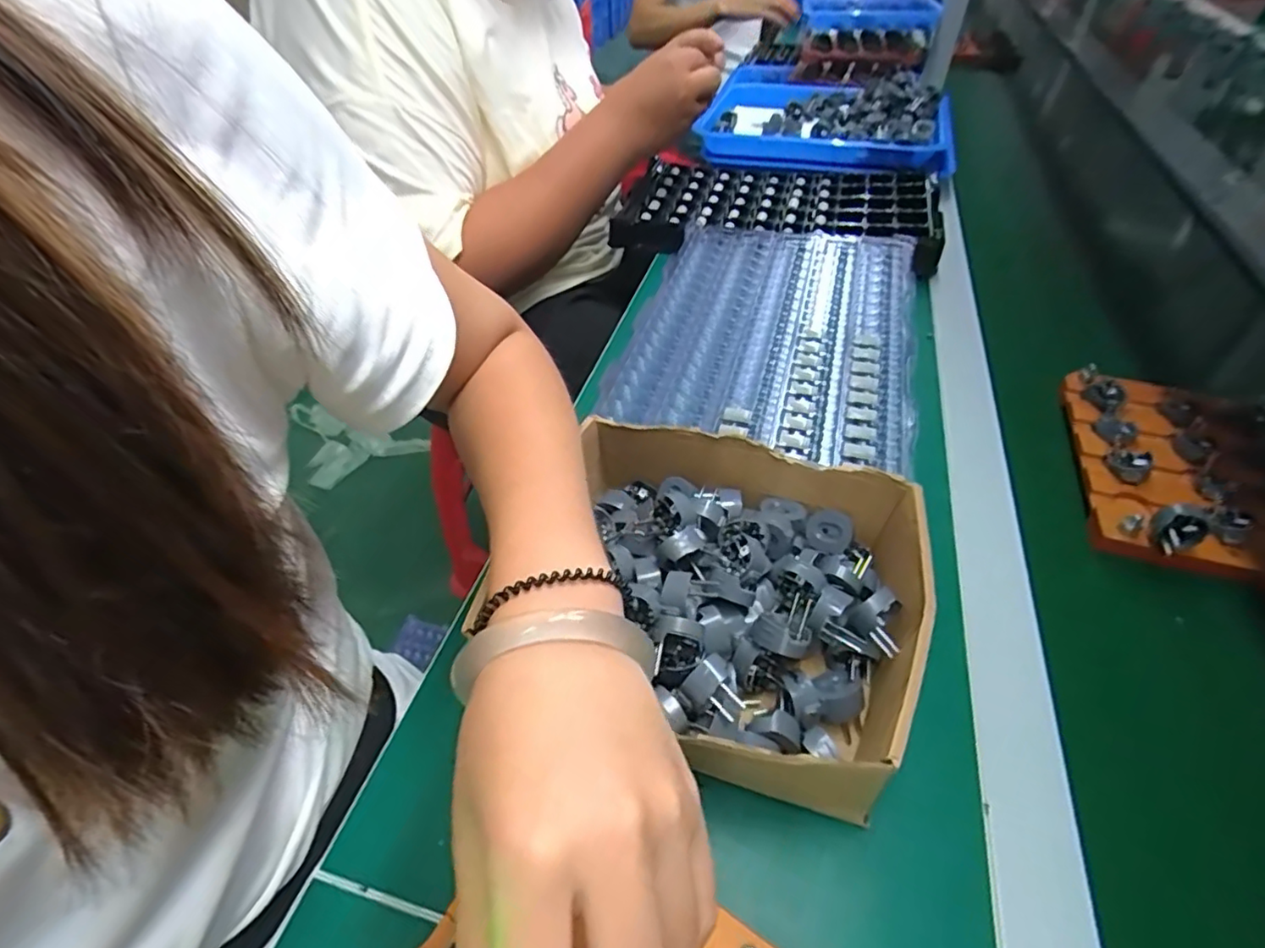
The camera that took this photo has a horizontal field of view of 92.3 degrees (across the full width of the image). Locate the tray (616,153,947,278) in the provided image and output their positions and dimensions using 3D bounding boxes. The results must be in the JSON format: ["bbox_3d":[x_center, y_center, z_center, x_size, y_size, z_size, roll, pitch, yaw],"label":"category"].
[{"bbox_3d":[0.178,-0.322,0.739,0.358,0.045,0.214,12,47,14],"label":"tray"}]

